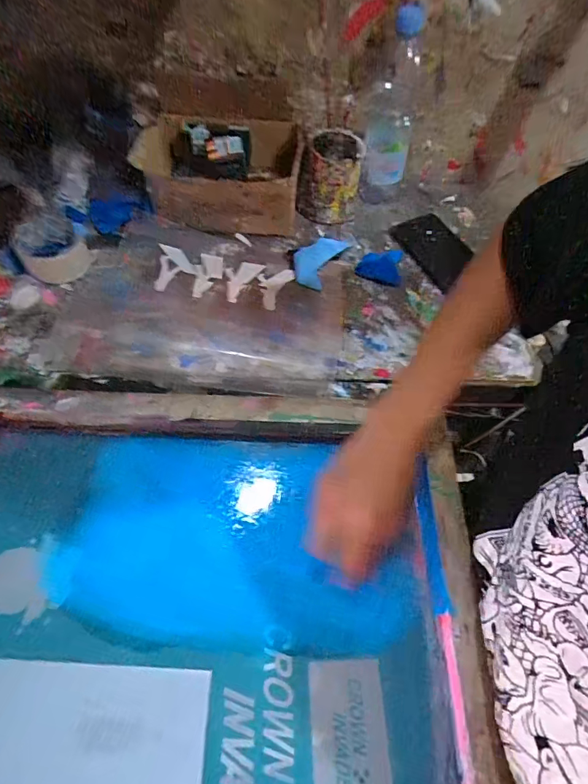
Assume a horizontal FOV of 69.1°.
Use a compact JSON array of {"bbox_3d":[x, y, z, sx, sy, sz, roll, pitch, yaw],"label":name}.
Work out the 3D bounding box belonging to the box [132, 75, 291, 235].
[{"bbox_3d":[-0.107,-0.330,0.605,0.218,0.137,0.155,4,60,-1],"label":"box"}]

